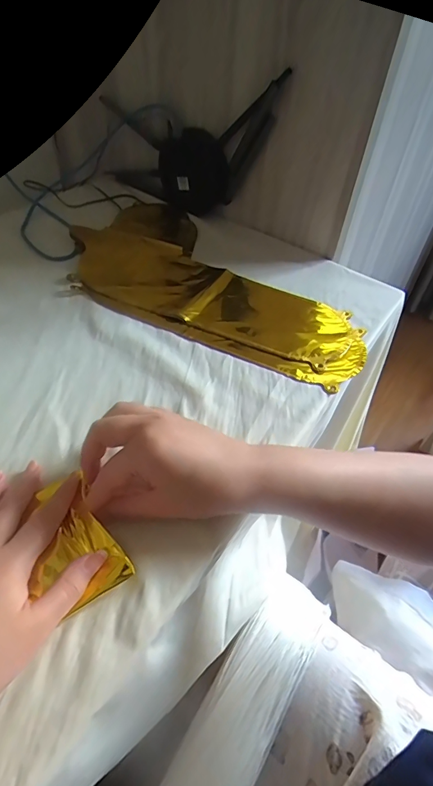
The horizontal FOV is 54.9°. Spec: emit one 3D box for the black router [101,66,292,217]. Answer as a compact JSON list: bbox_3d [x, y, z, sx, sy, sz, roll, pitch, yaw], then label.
[{"bbox_3d":[-0.051,-0.372,0.612,0.294,0.190,0.042,28,52,20],"label":"black router"}]

